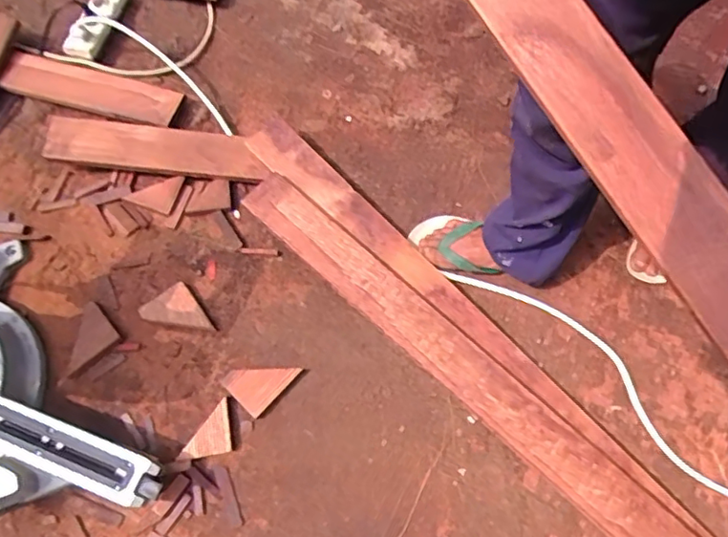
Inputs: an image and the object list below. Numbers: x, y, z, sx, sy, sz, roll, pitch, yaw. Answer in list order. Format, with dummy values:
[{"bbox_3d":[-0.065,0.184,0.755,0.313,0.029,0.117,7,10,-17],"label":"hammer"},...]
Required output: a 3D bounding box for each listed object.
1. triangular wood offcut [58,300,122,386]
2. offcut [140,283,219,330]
[{"bbox_3d":[-0.467,0.119,0.964,0.115,0.020,0.086,-43,74,-13],"label":"triangular wood offcut"},{"bbox_3d":[-0.315,0.082,0.990,0.085,0.016,0.095,-36,94,-13],"label":"offcut"}]

